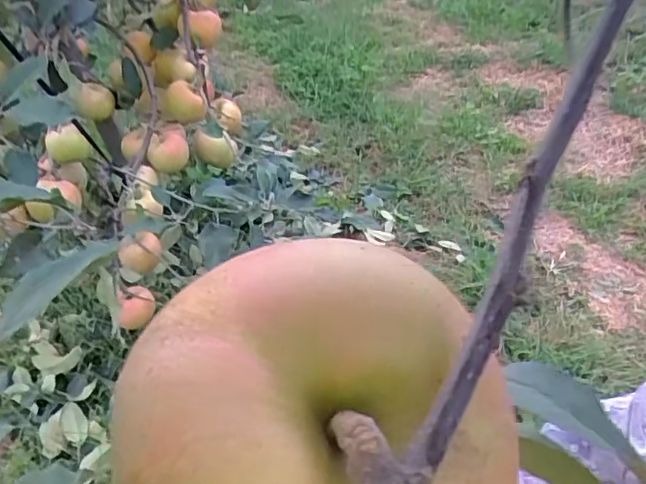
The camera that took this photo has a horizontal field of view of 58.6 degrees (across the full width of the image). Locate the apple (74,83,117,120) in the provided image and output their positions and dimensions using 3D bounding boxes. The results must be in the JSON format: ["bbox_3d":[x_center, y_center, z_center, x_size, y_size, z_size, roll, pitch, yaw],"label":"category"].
[{"bbox_3d":[-0.473,-0.288,1.194,0.080,0.084,0.062,-12,35,-18],"label":"apple"}]

